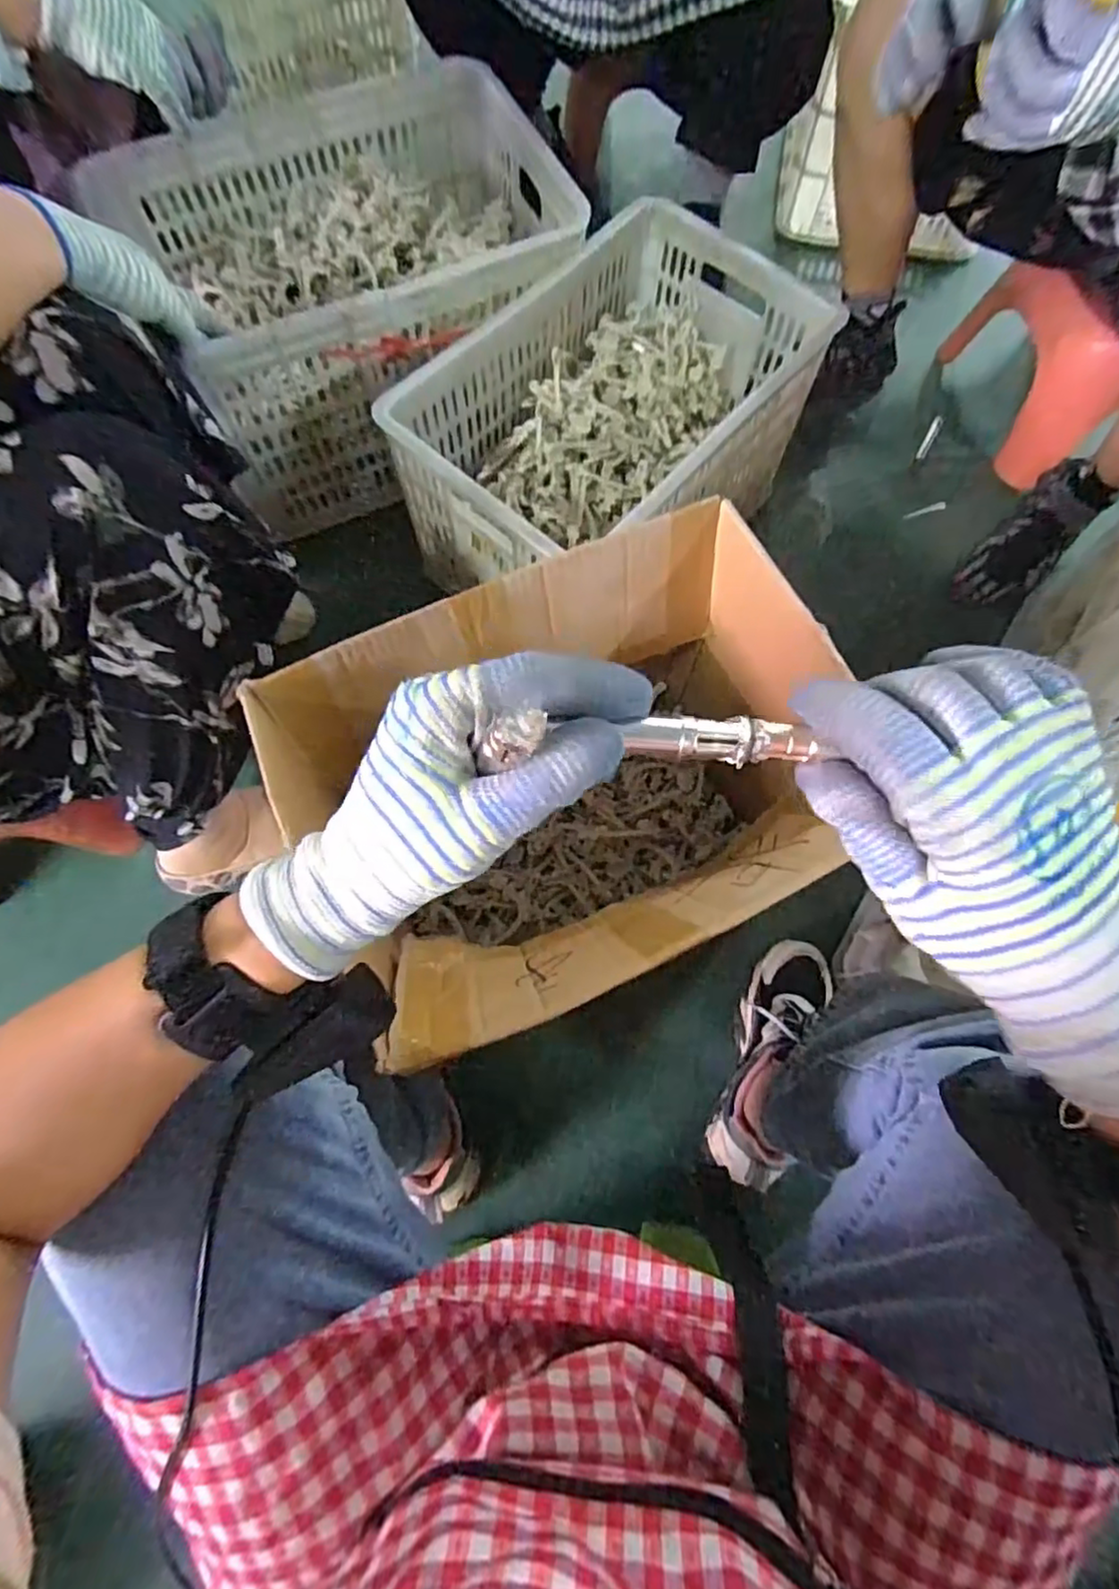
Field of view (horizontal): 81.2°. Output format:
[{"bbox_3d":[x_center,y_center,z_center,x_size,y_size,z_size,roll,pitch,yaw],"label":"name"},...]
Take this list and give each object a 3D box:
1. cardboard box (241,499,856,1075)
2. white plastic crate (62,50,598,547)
[{"bbox_3d":[0.012,0.019,0.588,0.385,0.321,0.291,-24,73,-9],"label":"cardboard box"},{"bbox_3d":[-0.261,-0.643,0.884,0.524,0.295,0.352,-26,74,-10],"label":"white plastic crate"}]

